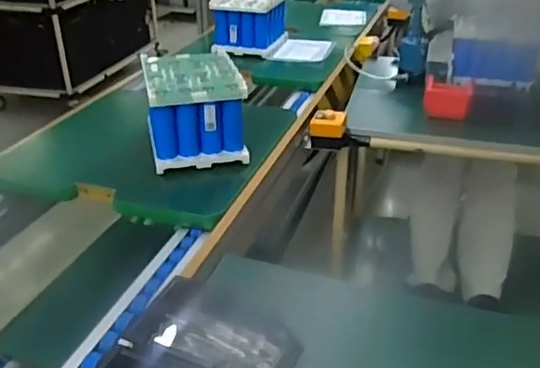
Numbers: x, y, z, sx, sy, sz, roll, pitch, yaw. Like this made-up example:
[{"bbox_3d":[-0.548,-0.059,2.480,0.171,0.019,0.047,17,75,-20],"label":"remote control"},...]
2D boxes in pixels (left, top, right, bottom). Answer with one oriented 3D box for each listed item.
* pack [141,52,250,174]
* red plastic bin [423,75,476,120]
[{"bbox_3d":[-0.152,-0.144,1.135,0.171,0.172,0.230,-7,30,-12],"label":"pack"},{"bbox_3d":[0.447,-0.213,1.429,0.120,0.085,0.060,10,31,18],"label":"red plastic bin"}]

